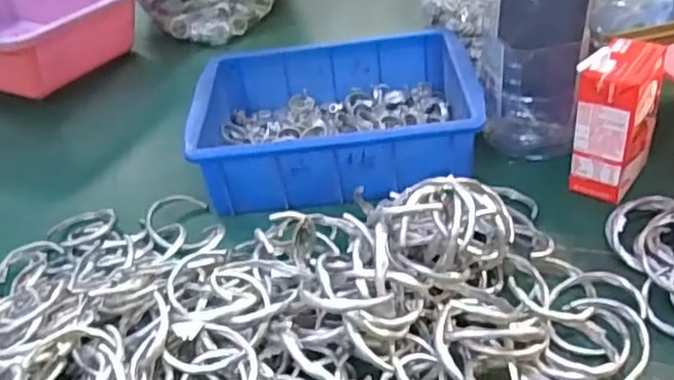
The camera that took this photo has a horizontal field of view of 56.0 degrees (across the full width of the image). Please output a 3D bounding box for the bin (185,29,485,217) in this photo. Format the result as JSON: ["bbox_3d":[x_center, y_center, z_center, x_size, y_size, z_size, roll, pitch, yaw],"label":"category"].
[{"bbox_3d":[-0.002,-0.067,0.576,0.242,0.065,0.172,-5,40,4],"label":"bin"}]

